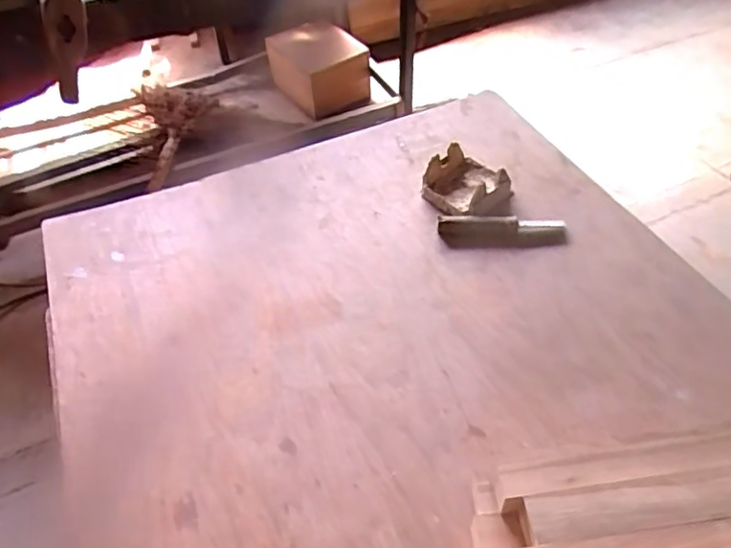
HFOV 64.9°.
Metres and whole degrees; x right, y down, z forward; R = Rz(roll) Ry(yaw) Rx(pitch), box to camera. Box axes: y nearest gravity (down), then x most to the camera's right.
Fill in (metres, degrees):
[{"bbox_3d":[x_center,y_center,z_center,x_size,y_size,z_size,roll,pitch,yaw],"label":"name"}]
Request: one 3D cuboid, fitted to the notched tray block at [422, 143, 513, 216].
[{"bbox_3d":[0.152,-0.143,0.894,0.108,0.052,0.132,-35,54,-23],"label":"notched tray block"}]

